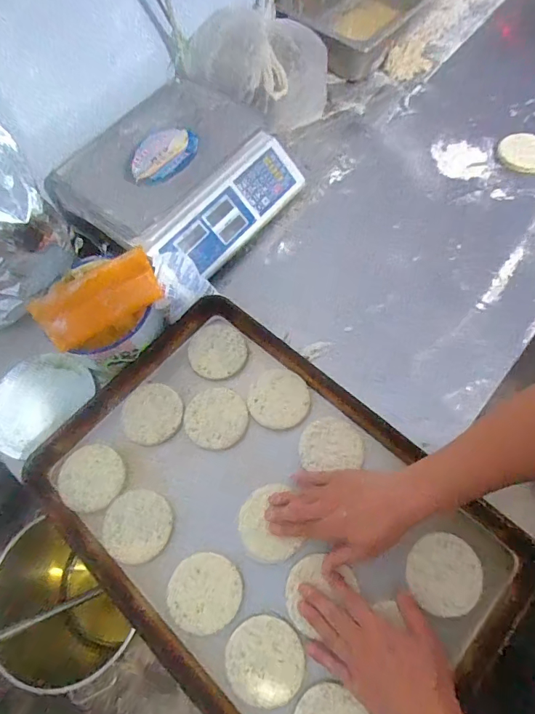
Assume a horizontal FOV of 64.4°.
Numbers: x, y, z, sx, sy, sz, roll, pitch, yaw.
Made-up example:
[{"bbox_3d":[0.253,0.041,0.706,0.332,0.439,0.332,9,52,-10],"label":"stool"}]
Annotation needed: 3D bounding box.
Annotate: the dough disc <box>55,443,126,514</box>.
[{"bbox_3d":[-0.259,0.177,0.622,0.094,0.004,0.093,-1,66,2],"label":"dough disc"}]

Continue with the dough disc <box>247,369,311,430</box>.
[{"bbox_3d":[0.018,0.064,0.649,0.090,0.007,0.090,-1,66,2],"label":"dough disc"}]

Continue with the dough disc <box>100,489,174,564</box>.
[{"bbox_3d":[-0.183,0.236,0.595,0.092,0.010,0.093,-1,66,2],"label":"dough disc"}]

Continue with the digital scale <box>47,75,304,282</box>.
[{"bbox_3d":[-0.159,-0.322,0.785,0.326,0.114,0.338,35,73,16],"label":"digital scale"}]

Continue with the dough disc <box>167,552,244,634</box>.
[{"bbox_3d":[-0.080,0.303,0.549,0.090,0.010,0.088,-1,66,2],"label":"dough disc"}]

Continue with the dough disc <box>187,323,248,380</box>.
[{"bbox_3d":[-0.085,-0.009,0.704,0.102,0.013,0.092,36,73,16],"label":"dough disc"}]

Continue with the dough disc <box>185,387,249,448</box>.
[{"bbox_3d":[-0.078,0.092,0.652,0.094,0.004,0.091,-1,66,2],"label":"dough disc"}]

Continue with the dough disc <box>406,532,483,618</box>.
[{"bbox_3d":[0.226,0.277,0.544,0.086,0.012,0.093,-1,66,2],"label":"dough disc"}]

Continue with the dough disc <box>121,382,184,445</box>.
[{"bbox_3d":[-0.179,0.087,0.660,0.090,0.007,0.094,-1,66,2],"label":"dough disc"}]

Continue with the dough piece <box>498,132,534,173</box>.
[{"bbox_3d":[0.507,-0.404,0.835,0.097,0.025,0.074,29,71,16],"label":"dough piece"}]

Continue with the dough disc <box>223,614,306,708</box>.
[{"bbox_3d":[-0.004,0.366,0.513,0.094,0.010,0.085,-11,66,-2],"label":"dough disc"}]

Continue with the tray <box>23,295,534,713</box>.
[{"bbox_3d":[-0.006,0.213,0.579,0.606,0.046,0.405,39,74,17],"label":"tray"}]

